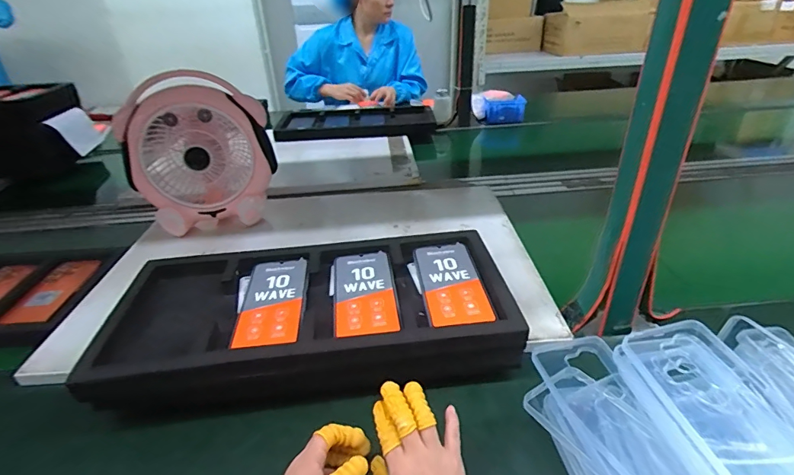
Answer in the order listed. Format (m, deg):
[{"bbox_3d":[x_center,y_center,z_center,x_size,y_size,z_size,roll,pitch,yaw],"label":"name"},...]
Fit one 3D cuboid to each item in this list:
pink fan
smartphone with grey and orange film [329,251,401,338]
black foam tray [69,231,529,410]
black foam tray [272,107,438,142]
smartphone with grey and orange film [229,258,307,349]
[{"bbox_3d":[-0.365,-0.158,0.813,0.249,0.258,0.135,-8,32,-7],"label":"pink fan"},{"bbox_3d":[-0.046,0.069,0.563,0.081,0.010,0.166,-6,32,-4],"label":"smartphone with grey and orange film"},{"bbox_3d":[-0.104,0.101,0.560,0.478,0.075,0.235,-6,32,-4],"label":"black foam tray"},{"bbox_3d":[-0.122,-0.376,1.360,0.480,0.041,0.265,-3,32,1],"label":"black foam tray"},{"bbox_3d":[-0.164,0.083,0.552,0.088,0.011,0.169,-6,32,-4],"label":"smartphone with grey and orange film"}]

